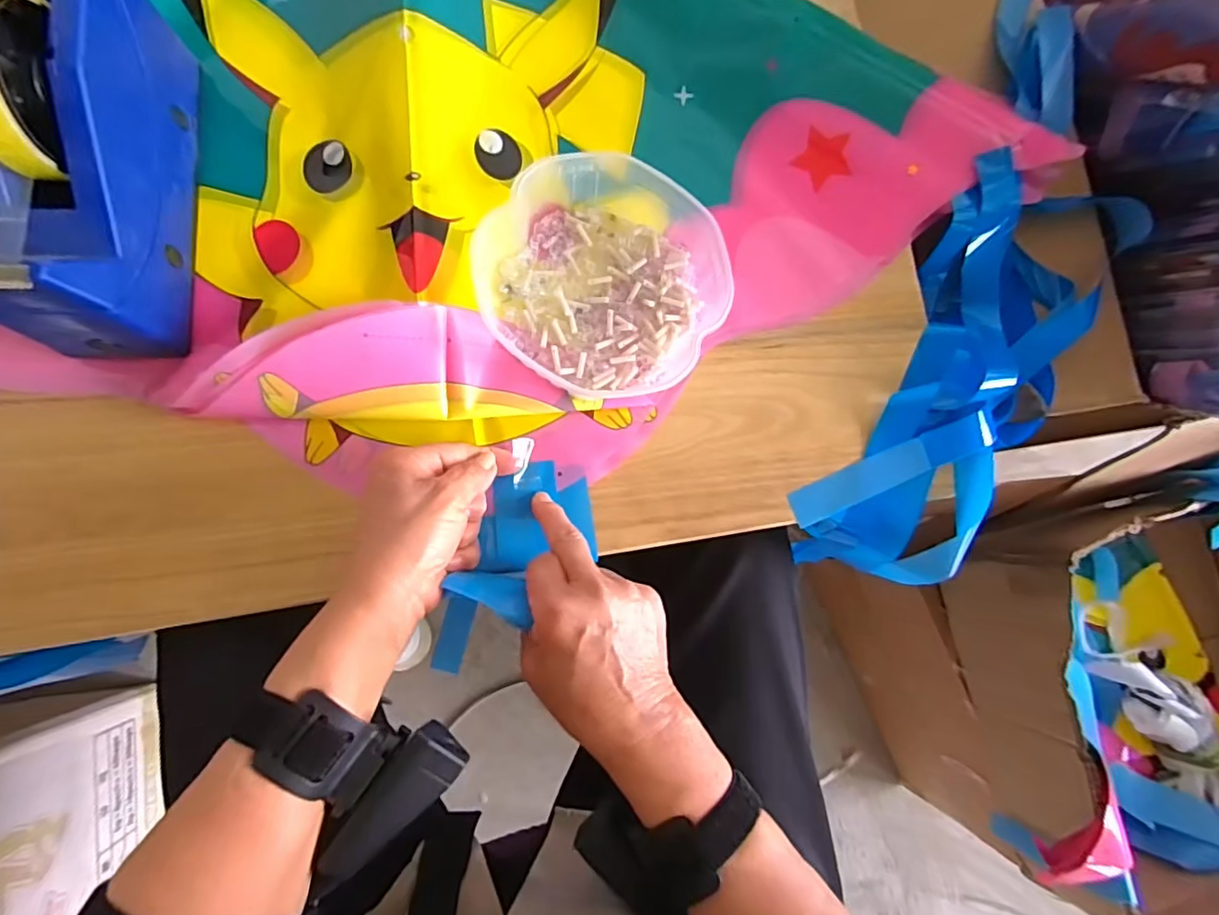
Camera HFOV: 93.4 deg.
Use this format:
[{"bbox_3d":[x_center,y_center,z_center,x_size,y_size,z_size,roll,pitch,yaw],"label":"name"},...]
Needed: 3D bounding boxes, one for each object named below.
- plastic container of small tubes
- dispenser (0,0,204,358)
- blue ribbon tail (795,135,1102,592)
[{"bbox_3d":[-0.001,-0.118,0.378,0.150,0.049,0.146,1,83,-7],"label":"plastic container of small tubes"},{"bbox_3d":[-0.289,-0.166,0.308,0.066,0.121,0.200,-3,83,-7],"label":"dispenser"},{"bbox_3d":[0.256,-0.050,0.434,0.144,0.079,0.307,31,79,-1],"label":"blue ribbon tail"}]

